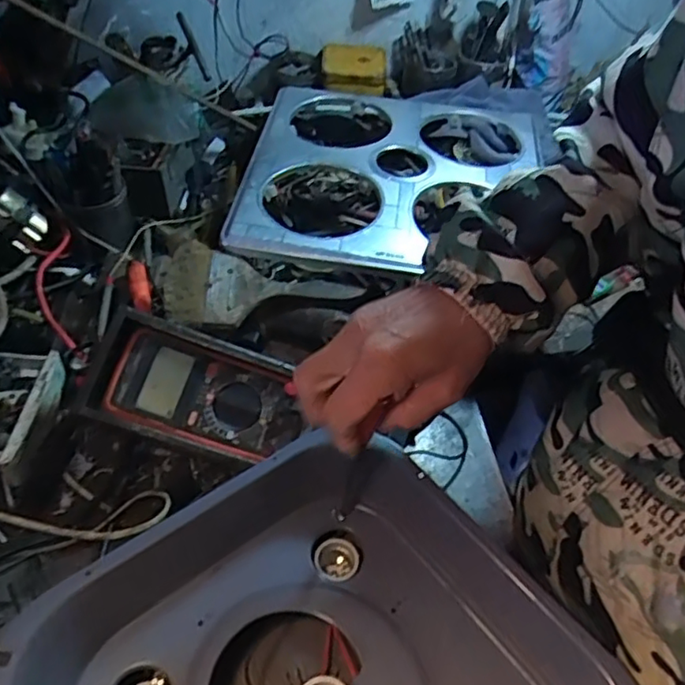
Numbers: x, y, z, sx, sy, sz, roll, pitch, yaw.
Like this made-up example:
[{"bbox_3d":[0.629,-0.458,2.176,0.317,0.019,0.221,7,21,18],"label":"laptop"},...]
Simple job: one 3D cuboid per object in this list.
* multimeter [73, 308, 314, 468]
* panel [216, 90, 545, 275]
[{"bbox_3d":[-0.129,0.045,0.570,0.191,0.042,0.102,21,76,-6],"label":"multimeter"},{"bbox_3d":[0.060,-0.229,0.780,0.346,0.033,0.421,10,46,4],"label":"panel"}]

